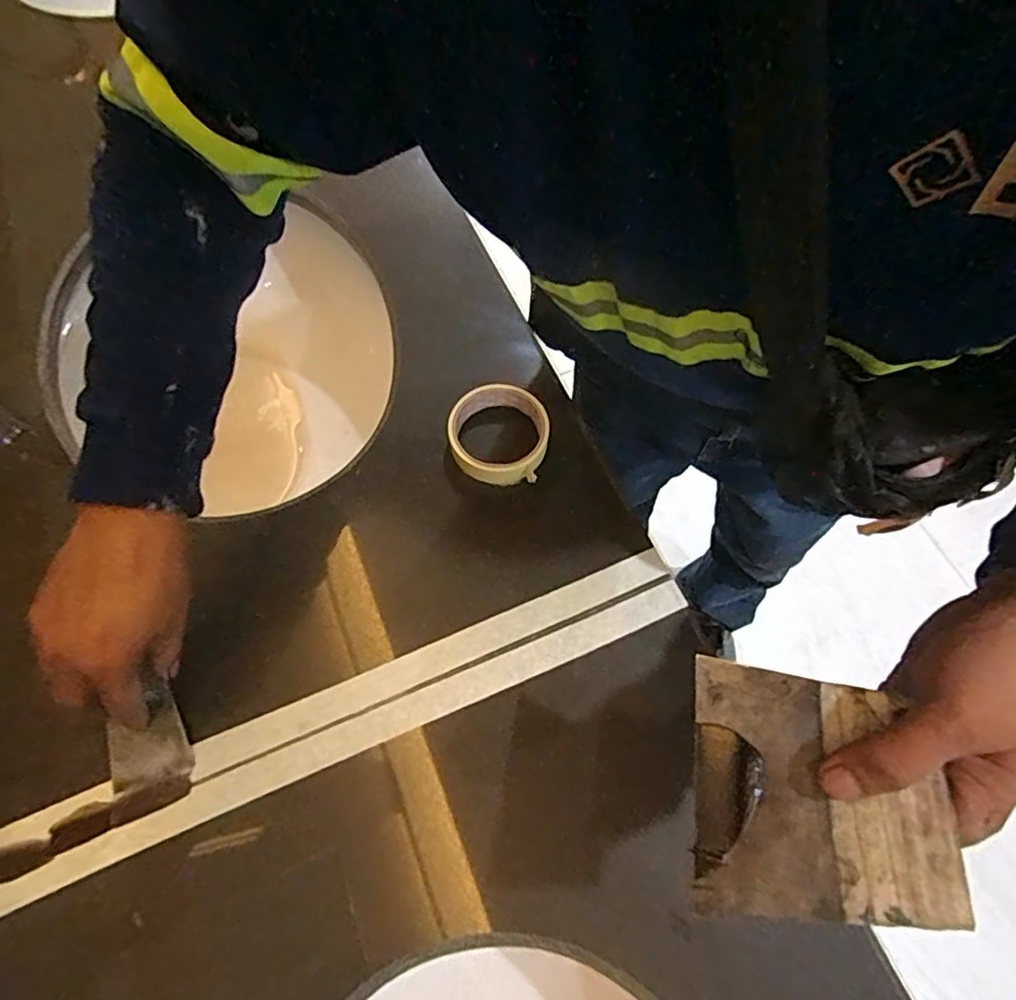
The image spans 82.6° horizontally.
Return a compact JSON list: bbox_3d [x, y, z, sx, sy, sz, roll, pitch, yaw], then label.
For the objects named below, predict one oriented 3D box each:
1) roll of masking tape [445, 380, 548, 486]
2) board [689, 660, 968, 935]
[{"bbox_3d":[-0.008,-0.058,0.509,0.086,0.033,0.083,0,66,-1],"label":"roll of masking tape"},{"bbox_3d":[0.134,0.127,0.258,0.099,0.007,0.102,-5,58,26],"label":"board"}]

